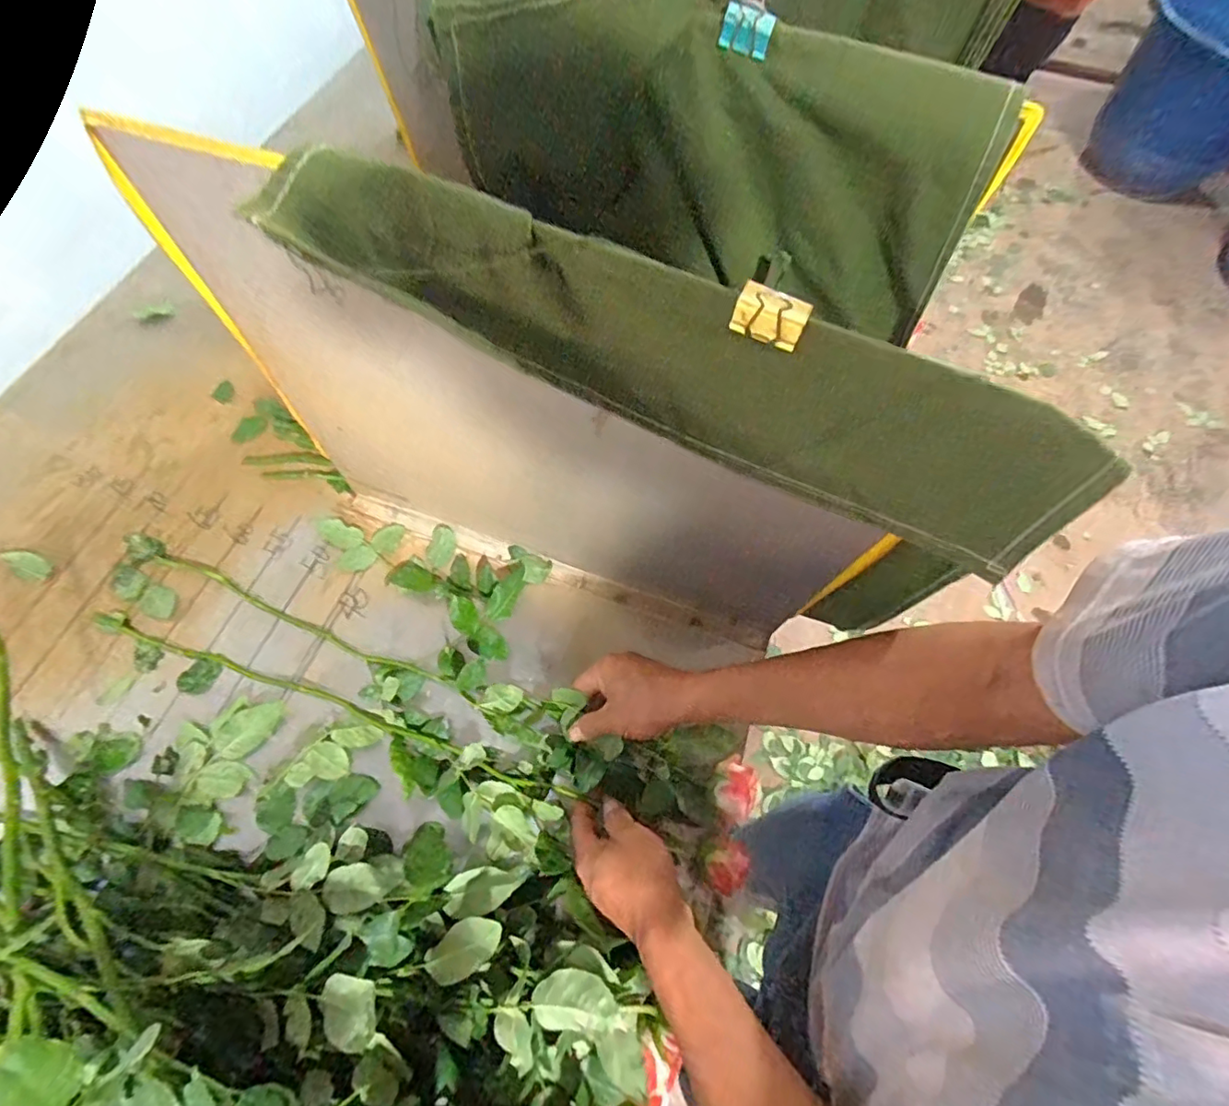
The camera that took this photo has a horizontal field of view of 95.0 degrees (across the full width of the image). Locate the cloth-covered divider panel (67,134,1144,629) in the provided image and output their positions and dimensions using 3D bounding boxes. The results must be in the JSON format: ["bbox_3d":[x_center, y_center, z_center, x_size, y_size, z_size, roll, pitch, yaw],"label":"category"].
[{"bbox_3d":[-0.046,-0.042,0.435,0.537,0.400,0.071,19,64,6],"label":"cloth-covered divider panel"}]

